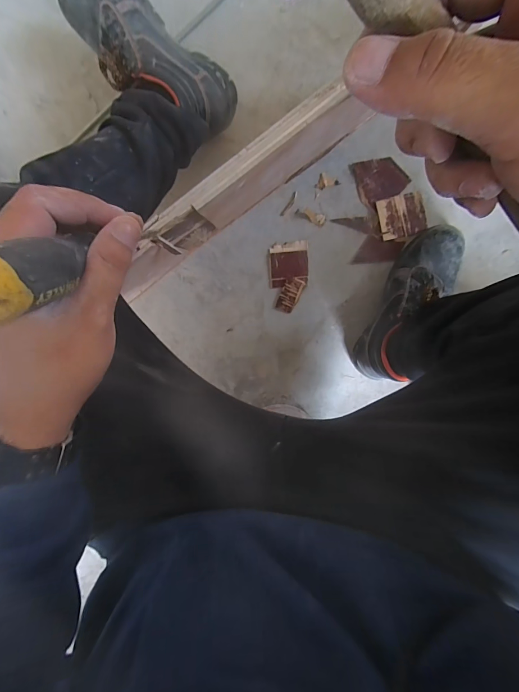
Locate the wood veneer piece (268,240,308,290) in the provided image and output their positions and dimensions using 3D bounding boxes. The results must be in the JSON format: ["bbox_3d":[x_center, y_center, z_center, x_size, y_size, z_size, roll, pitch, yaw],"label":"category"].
[{"bbox_3d":[0.056,-0.154,0.610,0.073,0.004,0.082,-2,95,1],"label":"wood veneer piece"}]

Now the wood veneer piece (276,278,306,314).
[{"bbox_3d":[0.060,-0.098,0.623,0.036,0.006,0.069,25,99,-1],"label":"wood veneer piece"}]

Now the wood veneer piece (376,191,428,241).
[{"bbox_3d":[0.258,-0.235,0.584,0.078,0.004,0.071,-13,97,6],"label":"wood veneer piece"}]

